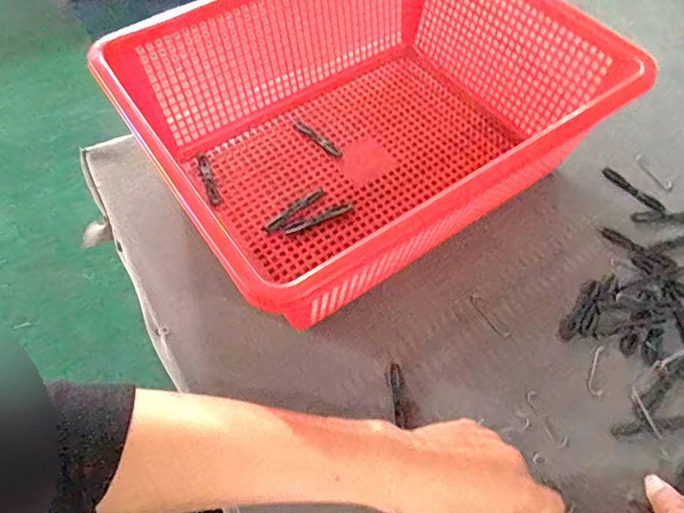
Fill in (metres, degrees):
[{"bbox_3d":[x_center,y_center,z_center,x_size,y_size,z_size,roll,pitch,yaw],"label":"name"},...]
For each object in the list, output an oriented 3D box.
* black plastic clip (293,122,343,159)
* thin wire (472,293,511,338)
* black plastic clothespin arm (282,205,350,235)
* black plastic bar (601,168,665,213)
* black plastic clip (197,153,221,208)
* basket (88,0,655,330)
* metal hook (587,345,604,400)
[{"bbox_3d":[-0.024,-0.122,0.524,0.013,0.005,0.069,-39,66,-22],"label":"black plastic clip"},{"bbox_3d":[0.124,0.050,0.420,0.009,0.004,0.044,-28,62,-18],"label":"thin wire"},{"bbox_3d":[-0.022,-0.035,0.466,0.067,0.004,0.009,-22,60,-14],"label":"black plastic clothespin arm"},{"bbox_3d":[0.290,-0.067,0.495,0.014,0.004,0.066,-38,65,-22],"label":"black plastic bar"},{"bbox_3d":[-0.130,-0.075,0.490,0.010,0.004,0.068,-18,60,-12],"label":"black plastic clip"},{"bbox_3d":[0.025,-0.135,0.459,0.377,0.122,0.308,-32,63,-19],"label":"basket"},{"bbox_3d":[0.200,0.089,0.393,0.012,0.004,0.044,13,58,7],"label":"metal hook"}]

